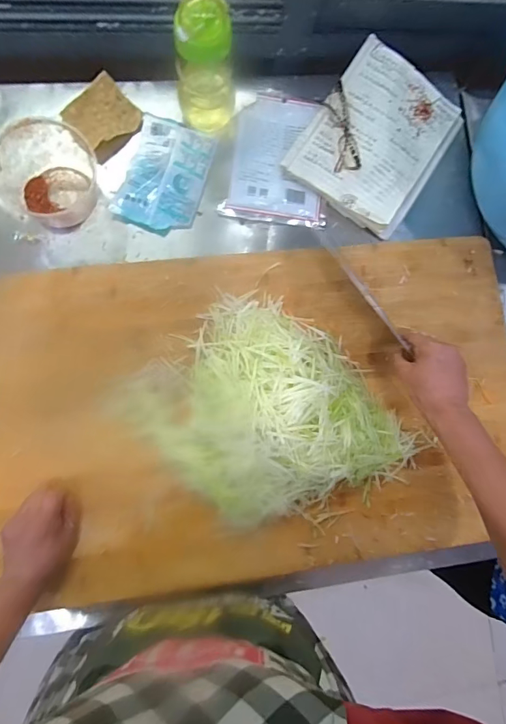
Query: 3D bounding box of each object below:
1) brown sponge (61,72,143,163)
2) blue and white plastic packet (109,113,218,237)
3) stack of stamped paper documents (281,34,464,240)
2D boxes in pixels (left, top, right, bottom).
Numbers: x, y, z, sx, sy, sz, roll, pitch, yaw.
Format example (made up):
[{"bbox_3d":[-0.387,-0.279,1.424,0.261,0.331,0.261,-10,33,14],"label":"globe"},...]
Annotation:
[{"bbox_3d":[-0.234,-0.385,0.644,0.095,0.033,0.100,44,84,2],"label":"brown sponge"},{"bbox_3d":[-0.134,-0.290,0.631,0.120,0.020,0.175,21,83,0],"label":"blue and white plastic packet"},{"bbox_3d":[0.200,-0.358,0.648,0.199,0.034,0.260,34,83,1],"label":"stack of stamped paper documents"}]

